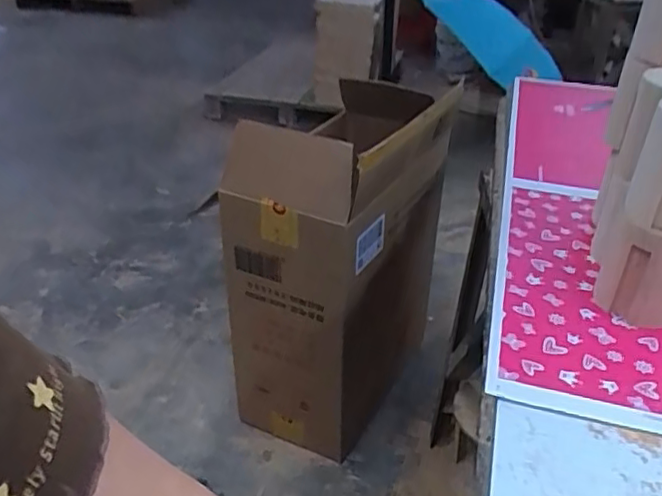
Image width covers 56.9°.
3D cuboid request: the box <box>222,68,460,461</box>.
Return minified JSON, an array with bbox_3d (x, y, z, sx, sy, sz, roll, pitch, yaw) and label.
[{"bbox_3d":[0.027,0.027,1.297,0.319,0.652,0.457,16,35,24],"label":"box"}]

